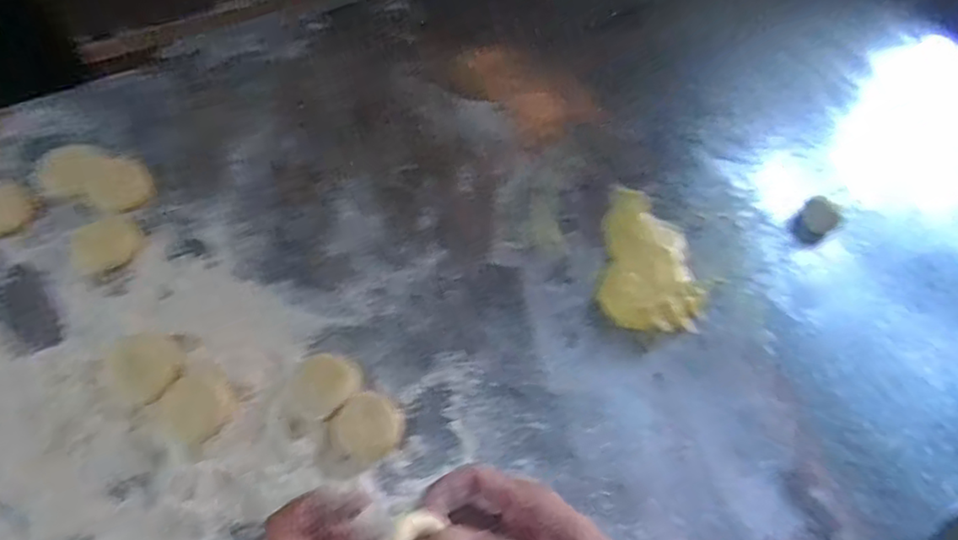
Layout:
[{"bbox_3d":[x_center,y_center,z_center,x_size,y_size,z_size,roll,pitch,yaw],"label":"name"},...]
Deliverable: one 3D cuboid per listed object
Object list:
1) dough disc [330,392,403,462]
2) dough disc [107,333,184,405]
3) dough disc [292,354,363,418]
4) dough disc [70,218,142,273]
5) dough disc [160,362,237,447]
[{"bbox_3d":[-0.074,0.105,0.445,0.044,0.004,0.044,2,62,-3],"label":"dough disc"},{"bbox_3d":[-0.229,0.064,0.451,0.048,0.004,0.046,2,62,-3],"label":"dough disc"},{"bbox_3d":[-0.107,0.077,0.460,0.045,0.004,0.040,-38,71,-20],"label":"dough disc"},{"bbox_3d":[-0.281,-0.020,0.499,0.048,0.004,0.045,2,62,-3],"label":"dough disc"},{"bbox_3d":[-0.185,0.088,0.440,0.046,0.004,0.045,2,62,-3],"label":"dough disc"}]

